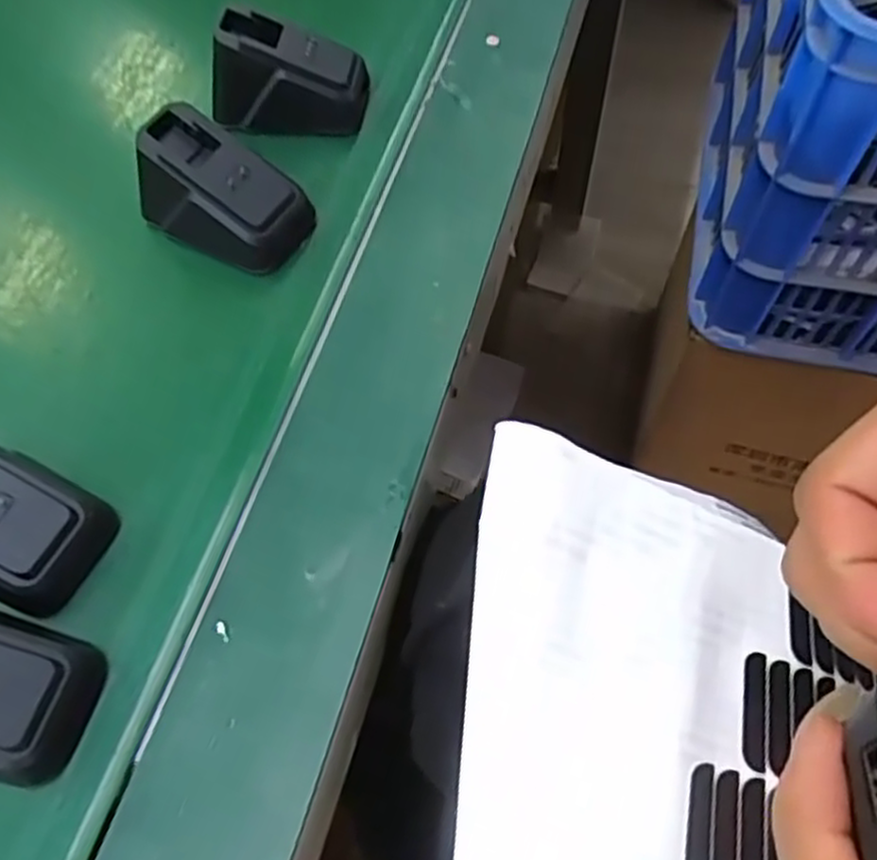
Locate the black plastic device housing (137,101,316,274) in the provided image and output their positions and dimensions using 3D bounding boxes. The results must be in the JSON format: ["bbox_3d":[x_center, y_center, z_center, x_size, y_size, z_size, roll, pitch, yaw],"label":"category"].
[{"bbox_3d":[-0.089,-0.095,0.305,0.067,0.038,0.044,21,65,13],"label":"black plastic device housing"}]

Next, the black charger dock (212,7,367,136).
[{"bbox_3d":[-0.068,-0.160,0.339,0.068,0.039,0.032,-1,62,2],"label":"black charger dock"}]

